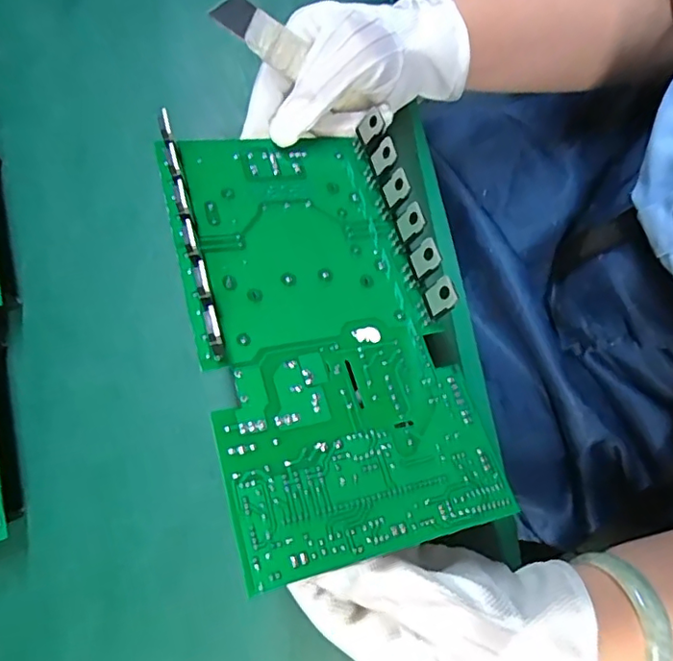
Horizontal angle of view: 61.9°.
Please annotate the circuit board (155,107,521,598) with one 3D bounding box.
[{"bbox_3d":[-0.004,-0.013,0.270,0.123,0.026,0.222,-9,65,-20],"label":"circuit board"}]

